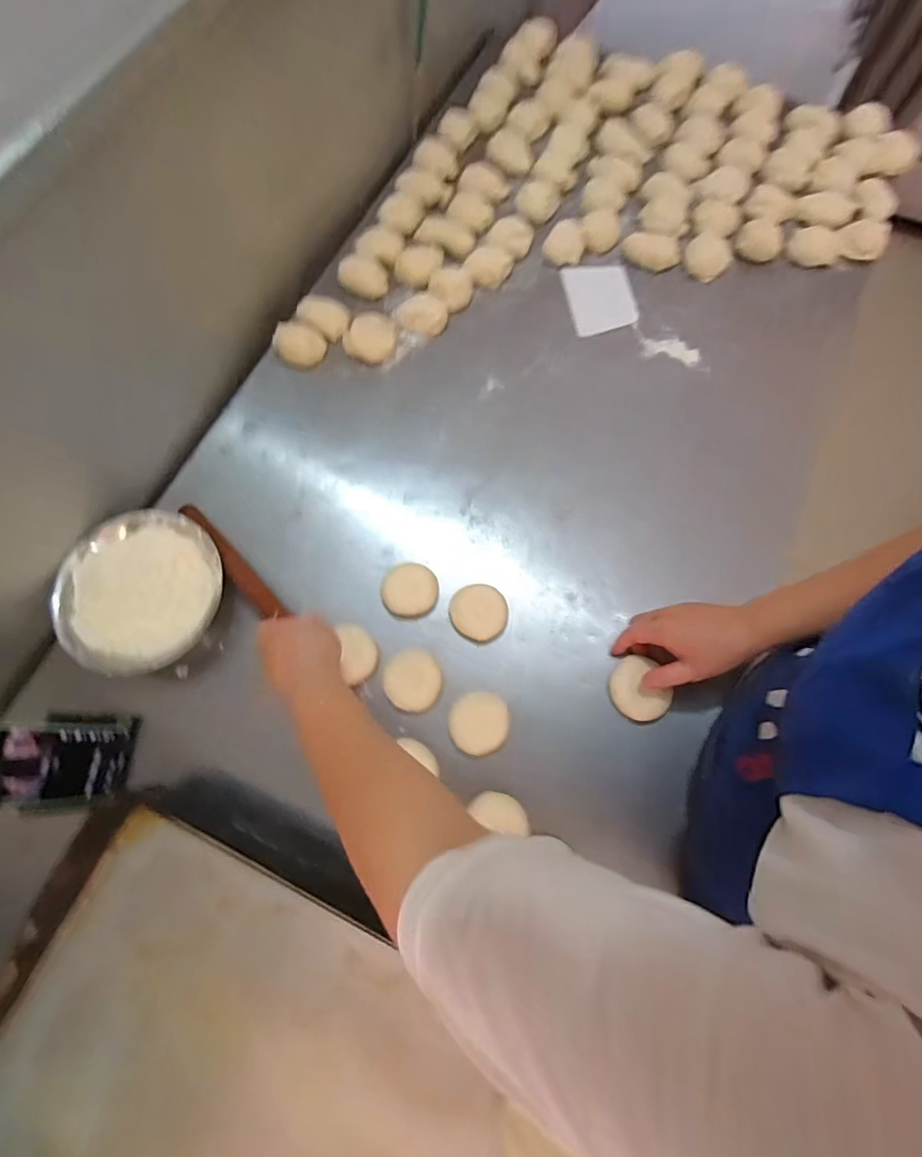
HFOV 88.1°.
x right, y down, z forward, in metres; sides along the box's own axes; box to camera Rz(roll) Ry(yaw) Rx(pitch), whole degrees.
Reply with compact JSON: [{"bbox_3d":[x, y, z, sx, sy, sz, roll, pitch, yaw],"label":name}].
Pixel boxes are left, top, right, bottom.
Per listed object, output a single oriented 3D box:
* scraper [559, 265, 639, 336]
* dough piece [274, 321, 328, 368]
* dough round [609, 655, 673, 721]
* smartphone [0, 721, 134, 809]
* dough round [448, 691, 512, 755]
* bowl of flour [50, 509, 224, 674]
[{"bbox_3d":[0.214,-0.431,0.730,0.097,0.005,0.125,-9,71,0],"label":"scraper"},{"bbox_3d":[-0.234,-0.342,0.693,0.071,0.028,0.066,0,75,0],"label":"dough piece"},{"bbox_3d":[0.205,0.129,0.551,0.060,0.012,0.069,-44,68,9],"label":"dough round"},{"bbox_3d":[-0.421,0.184,0.476,0.016,0.169,0.077,-8,70,25],"label":"smartphone"},{"bbox_3d":[0.021,0.162,0.537,0.066,0.008,0.066,0,75,0],"label":"dough round"},{"bbox_3d":[-0.382,0.017,0.582,0.181,0.059,0.186,0,75,0],"label":"bowl of flour"}]

